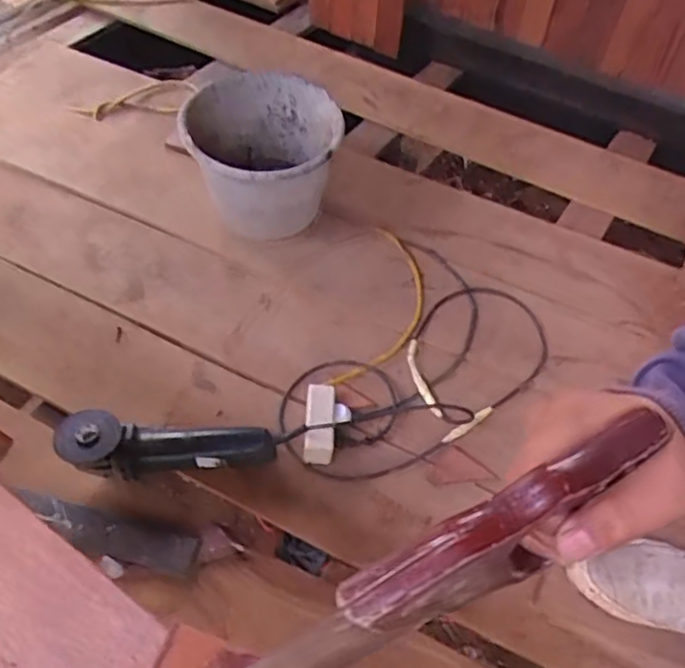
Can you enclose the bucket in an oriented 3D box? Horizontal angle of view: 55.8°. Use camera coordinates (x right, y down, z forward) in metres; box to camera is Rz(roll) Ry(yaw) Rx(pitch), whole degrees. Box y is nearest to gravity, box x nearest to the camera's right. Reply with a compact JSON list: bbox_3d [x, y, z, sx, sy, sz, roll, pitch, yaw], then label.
[{"bbox_3d":[-0.138,-0.301,1.149,0.247,0.246,0.247,1,54,-1],"label":"bucket"}]

